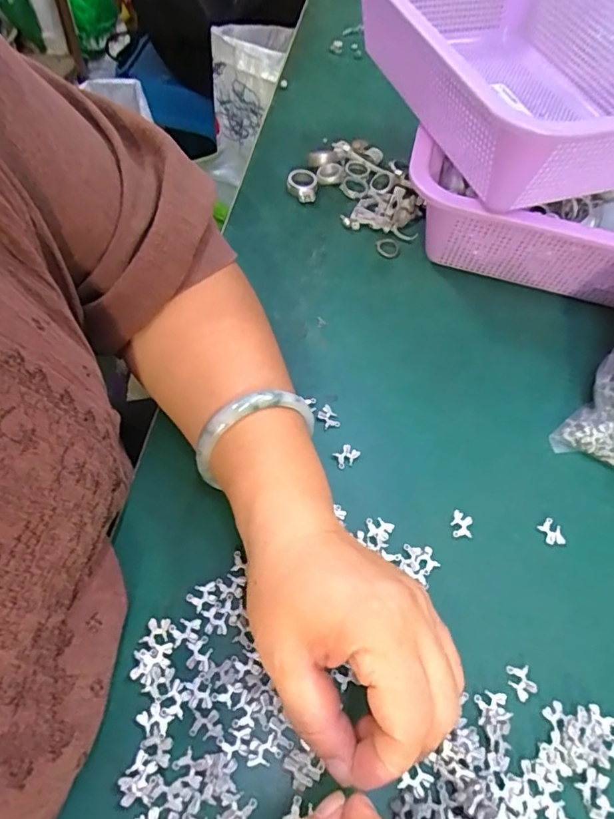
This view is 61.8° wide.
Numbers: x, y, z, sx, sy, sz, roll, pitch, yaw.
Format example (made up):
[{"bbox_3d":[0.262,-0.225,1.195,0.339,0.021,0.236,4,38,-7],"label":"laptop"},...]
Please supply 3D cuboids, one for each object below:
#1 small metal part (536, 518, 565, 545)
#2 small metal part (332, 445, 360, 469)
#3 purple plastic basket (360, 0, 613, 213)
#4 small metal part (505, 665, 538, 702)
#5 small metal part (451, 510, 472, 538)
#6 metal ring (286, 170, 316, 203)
[{"bbox_3d":[0.147,0.074,0.307,0.010,0.004,0.016,-24,63,-18],"label":"small metal part"},{"bbox_3d":[0.025,0.029,0.323,0.016,0.004,0.012,-27,64,-19],"label":"small metal part"},{"bbox_3d":[0.142,-0.243,0.354,0.189,0.077,0.265,-16,63,-12],"label":"purple plastic basket"},{"bbox_3d":[0.111,0.140,0.264,0.013,0.004,0.016,-15,61,-13],"label":"small metal part"},{"bbox_3d":[0.093,0.068,0.306,0.012,0.004,0.015,10,58,2],"label":"small metal part"},{"bbox_3d":[-0.005,-0.194,0.447,0.026,0.014,0.027,6,58,-1],"label":"metal ring"}]

